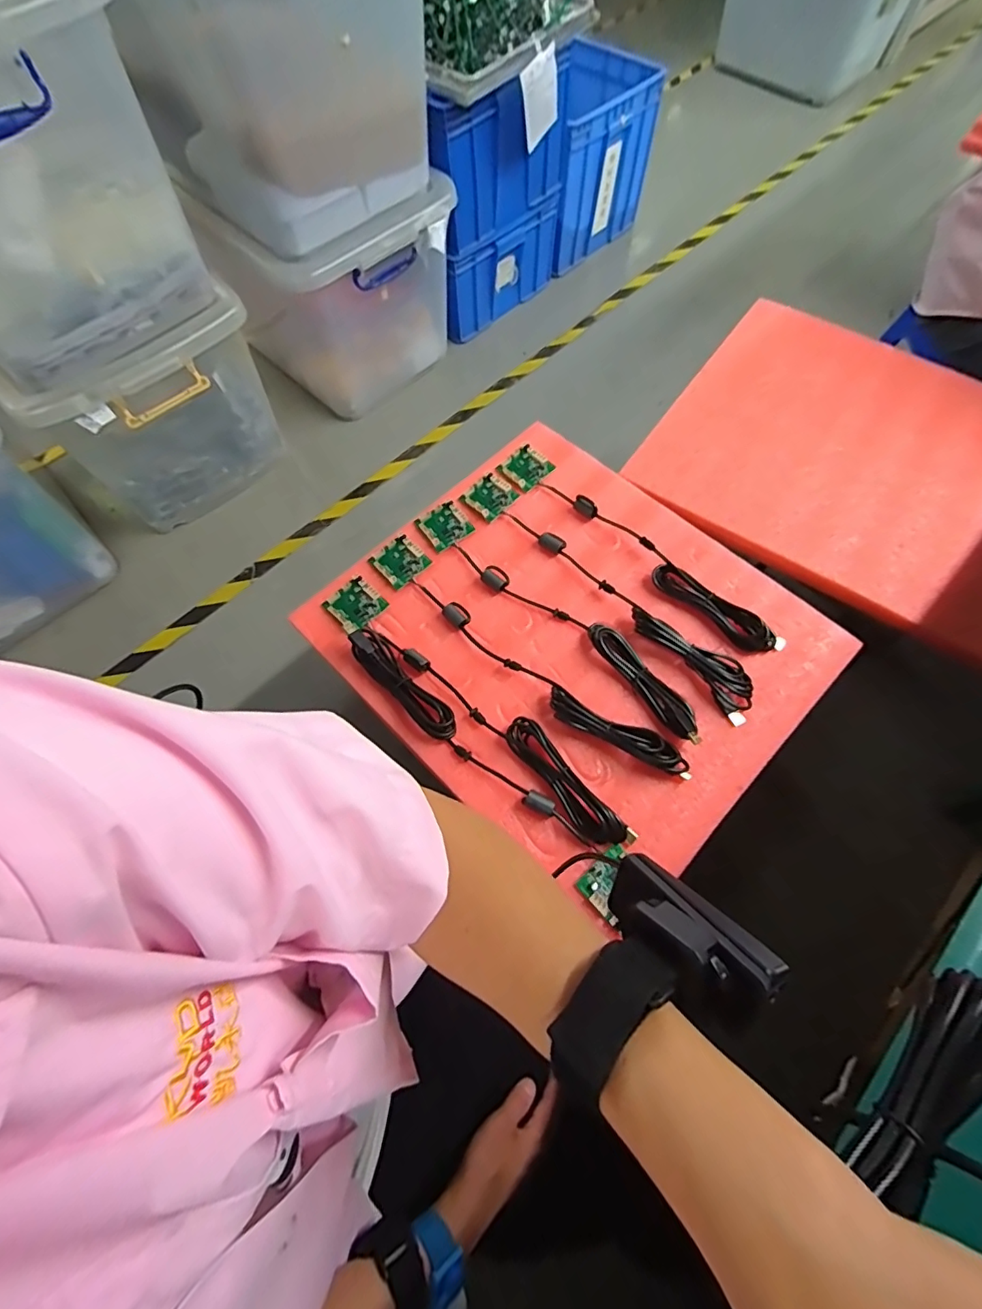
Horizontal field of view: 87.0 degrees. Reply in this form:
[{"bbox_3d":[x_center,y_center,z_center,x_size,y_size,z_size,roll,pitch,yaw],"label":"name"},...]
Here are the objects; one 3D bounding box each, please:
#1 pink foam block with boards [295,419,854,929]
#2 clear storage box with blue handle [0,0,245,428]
[{"bbox_3d":[0.085,-0.022,0.592,0.431,0.041,0.484,-42,68,-17],"label":"pink foam block with boards"},{"bbox_3d":[-0.809,-0.778,0.849,0.452,0.442,0.612,-38,67,-15],"label":"clear storage box with blue handle"}]

